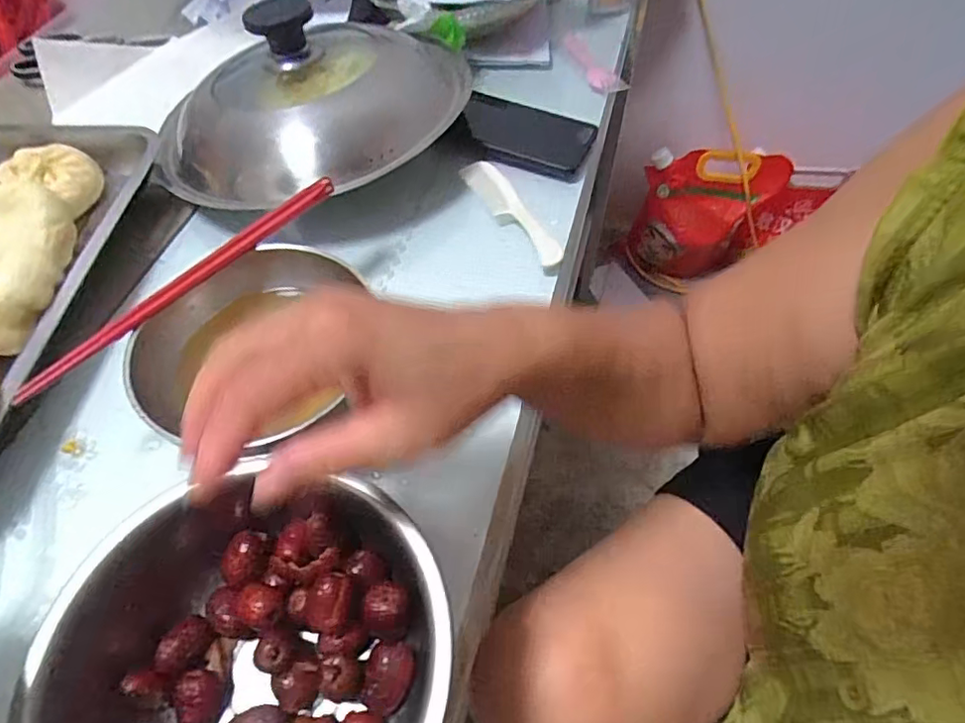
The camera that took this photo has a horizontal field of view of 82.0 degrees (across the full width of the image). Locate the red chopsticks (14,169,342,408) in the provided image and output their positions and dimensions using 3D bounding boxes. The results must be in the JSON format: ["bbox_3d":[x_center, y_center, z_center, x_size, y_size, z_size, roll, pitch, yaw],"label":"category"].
[{"bbox_3d":[-0.189,-0.055,0.367,0.016,0.012,0.235,34,64,21],"label":"red chopsticks"}]

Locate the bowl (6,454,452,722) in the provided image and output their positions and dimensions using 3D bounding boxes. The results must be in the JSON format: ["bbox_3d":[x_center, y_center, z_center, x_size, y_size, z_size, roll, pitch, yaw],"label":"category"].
[{"bbox_3d":[-0.121,0.150,0.286,0.201,0.085,0.189,-1,57,1],"label":"bowl"}]

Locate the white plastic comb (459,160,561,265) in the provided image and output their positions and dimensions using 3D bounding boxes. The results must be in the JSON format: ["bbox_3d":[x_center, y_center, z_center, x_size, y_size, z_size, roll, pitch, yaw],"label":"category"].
[{"bbox_3d":[0.026,-0.138,0.506,0.033,0.005,0.144,-26,60,-15],"label":"white plastic comb"}]

